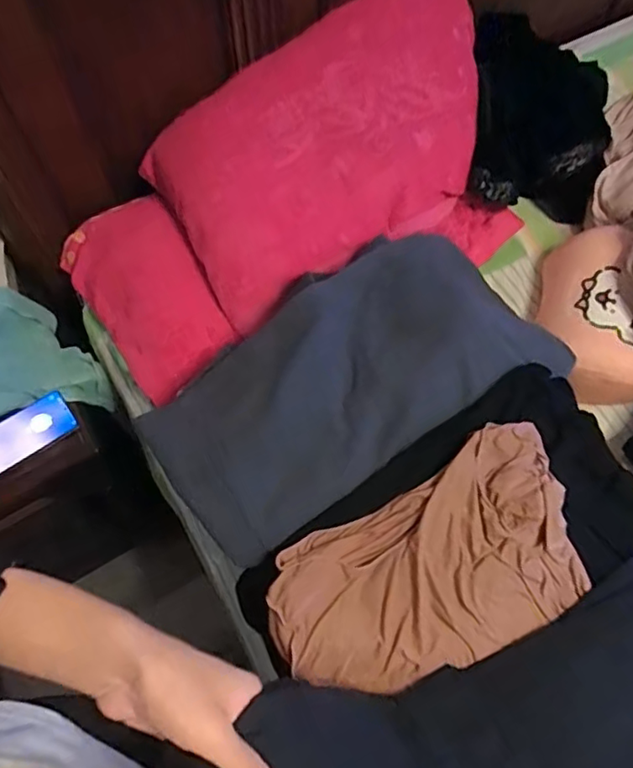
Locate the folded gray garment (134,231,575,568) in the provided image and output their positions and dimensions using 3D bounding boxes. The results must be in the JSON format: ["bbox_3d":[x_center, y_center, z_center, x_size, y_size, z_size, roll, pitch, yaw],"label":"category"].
[{"bbox_3d":[0.045,-0.015,0.707,0.487,0.062,0.236,-30,69,-13],"label":"folded gray garment"}]

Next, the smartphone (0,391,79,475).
[{"bbox_3d":[-0.425,0.077,0.826,0.156,0.013,0.073,-36,71,-19],"label":"smartphone"}]

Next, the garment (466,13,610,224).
[{"bbox_3d":[0.384,-0.454,0.999,0.231,0.130,0.315,7,65,3],"label":"garment"}]

